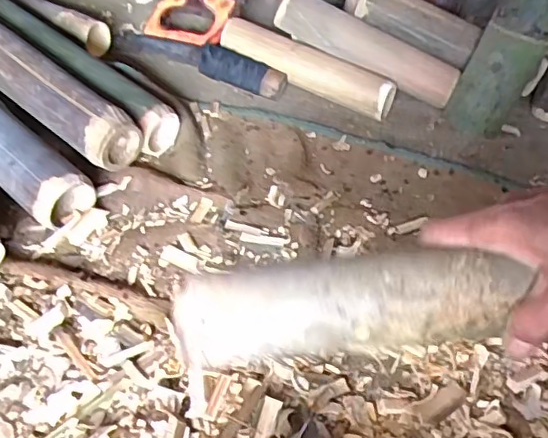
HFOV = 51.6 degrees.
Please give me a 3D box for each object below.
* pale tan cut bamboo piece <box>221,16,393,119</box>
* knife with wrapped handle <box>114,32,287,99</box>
[{"bbox_3d":[0.046,-0.210,0.803,0.263,0.060,0.047,26,54,18],"label":"pale tan cut bamboo piece"},{"bbox_3d":[-0.112,-0.234,0.828,0.273,0.037,0.037,22,52,14],"label":"knife with wrapped handle"}]

